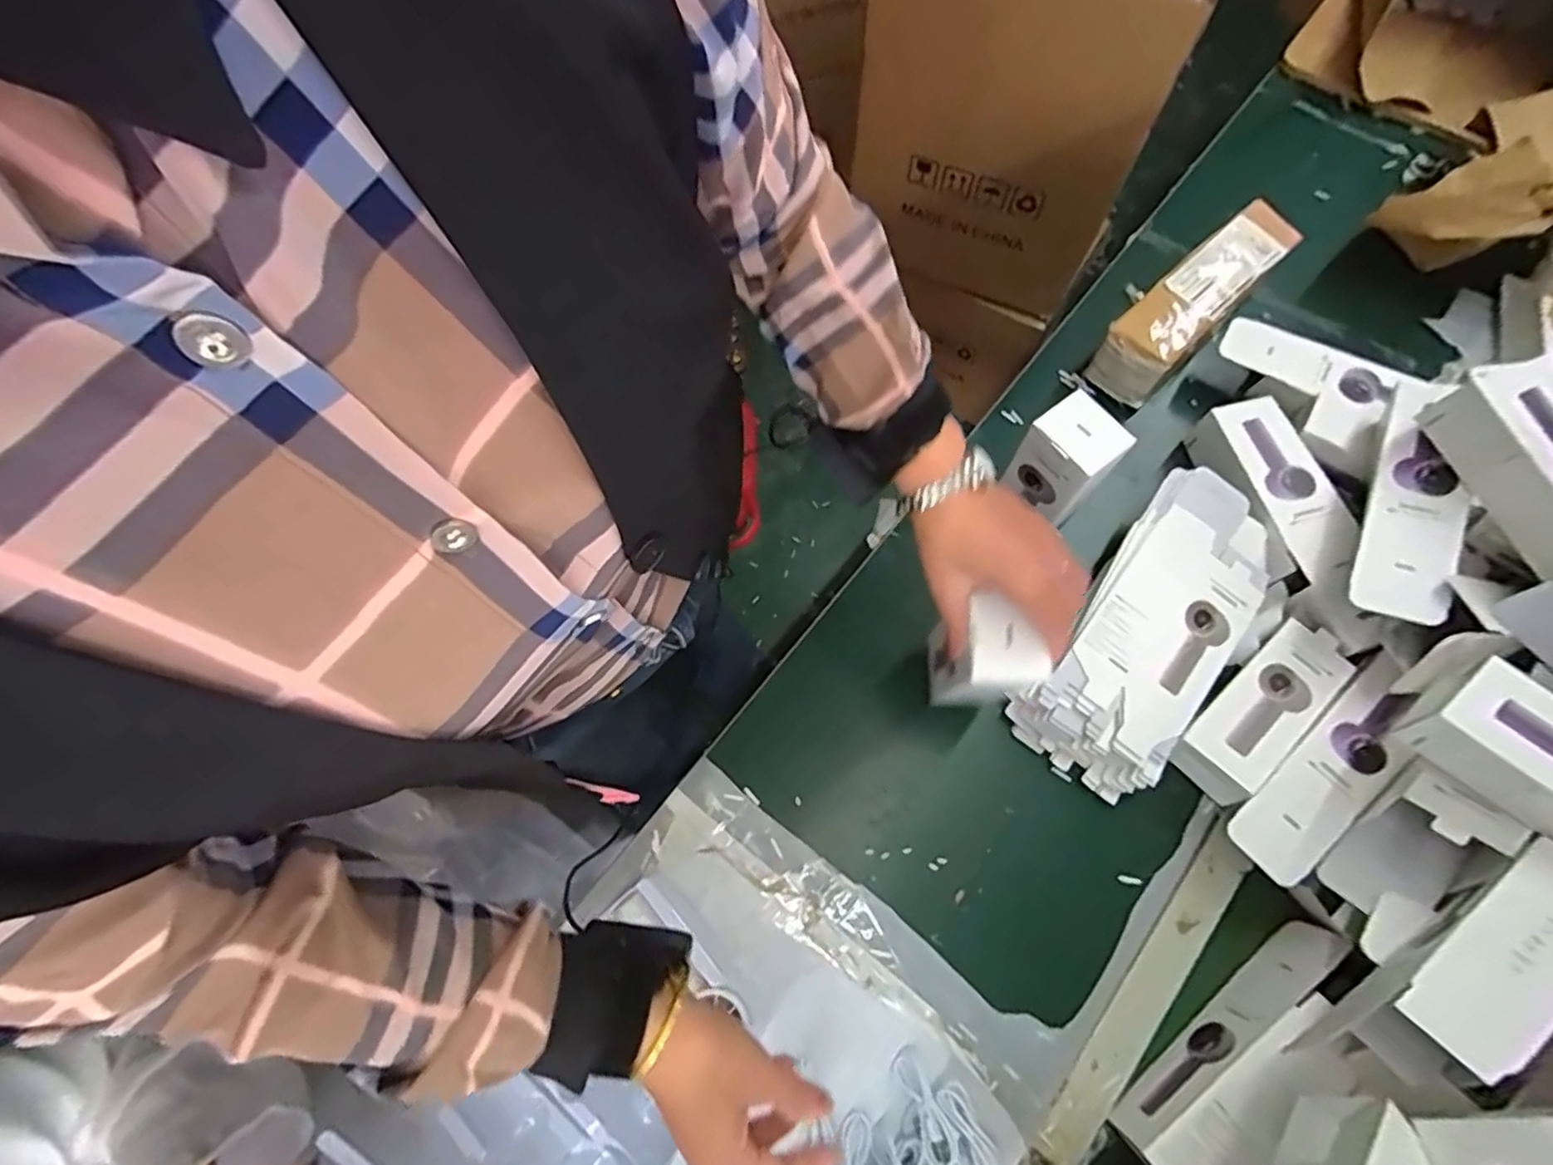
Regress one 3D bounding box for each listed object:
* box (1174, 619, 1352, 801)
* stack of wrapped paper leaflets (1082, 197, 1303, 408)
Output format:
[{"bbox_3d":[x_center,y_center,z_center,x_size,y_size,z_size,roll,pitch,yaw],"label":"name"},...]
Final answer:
[{"bbox_3d":[0.442,0.111,0.610,0.175,0.049,0.070,-41,75,-11],"label":"box"},{"bbox_3d":[0.462,-0.307,0.761,0.261,0.093,0.080,-43,75,-12],"label":"stack of wrapped paper leaflets"}]

